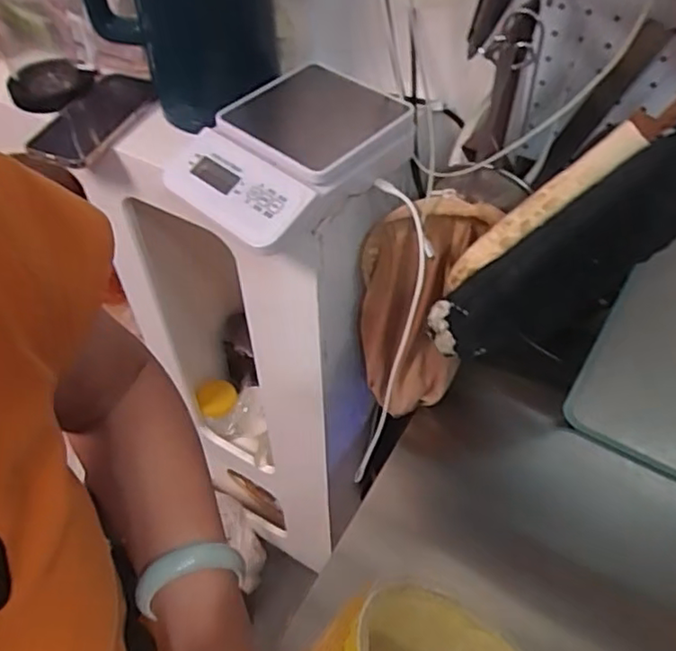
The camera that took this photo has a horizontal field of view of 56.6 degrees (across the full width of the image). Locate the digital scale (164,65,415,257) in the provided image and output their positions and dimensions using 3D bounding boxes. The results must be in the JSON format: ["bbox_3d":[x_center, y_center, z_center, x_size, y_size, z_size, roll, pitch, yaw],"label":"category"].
[{"bbox_3d":[-0.050,-0.177,0.628,0.177,0.052,0.219,34,58,25],"label":"digital scale"}]

